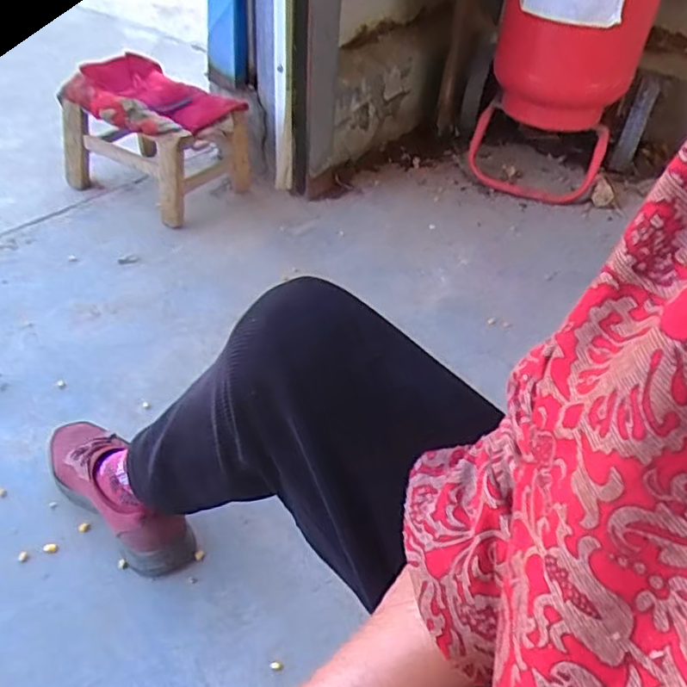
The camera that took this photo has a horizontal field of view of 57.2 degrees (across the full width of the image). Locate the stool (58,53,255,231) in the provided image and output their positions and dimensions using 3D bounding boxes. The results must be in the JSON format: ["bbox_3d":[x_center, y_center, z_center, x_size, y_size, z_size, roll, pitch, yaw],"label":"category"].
[{"bbox_3d":[-0.382,-0.417,1.282,0.309,0.236,0.236,26,46,20],"label":"stool"}]

